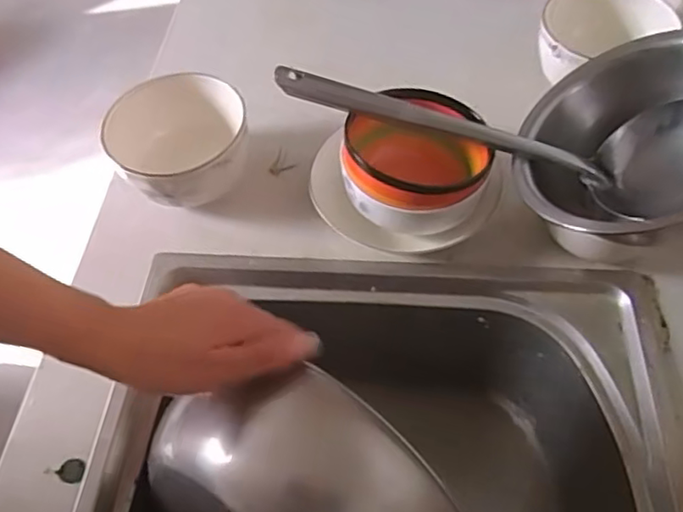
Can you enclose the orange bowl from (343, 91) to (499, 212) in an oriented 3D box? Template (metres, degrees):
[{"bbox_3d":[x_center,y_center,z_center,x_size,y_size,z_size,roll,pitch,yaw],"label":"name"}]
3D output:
[{"bbox_3d":[0.063,-0.088,0.523,0.119,0.053,0.119,-2,55,3],"label":"orange bowl"}]

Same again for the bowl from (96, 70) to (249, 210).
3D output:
[{"bbox_3d":[-0.148,-0.100,0.580,0.120,0.073,0.123,-2,55,3],"label":"bowl"}]

